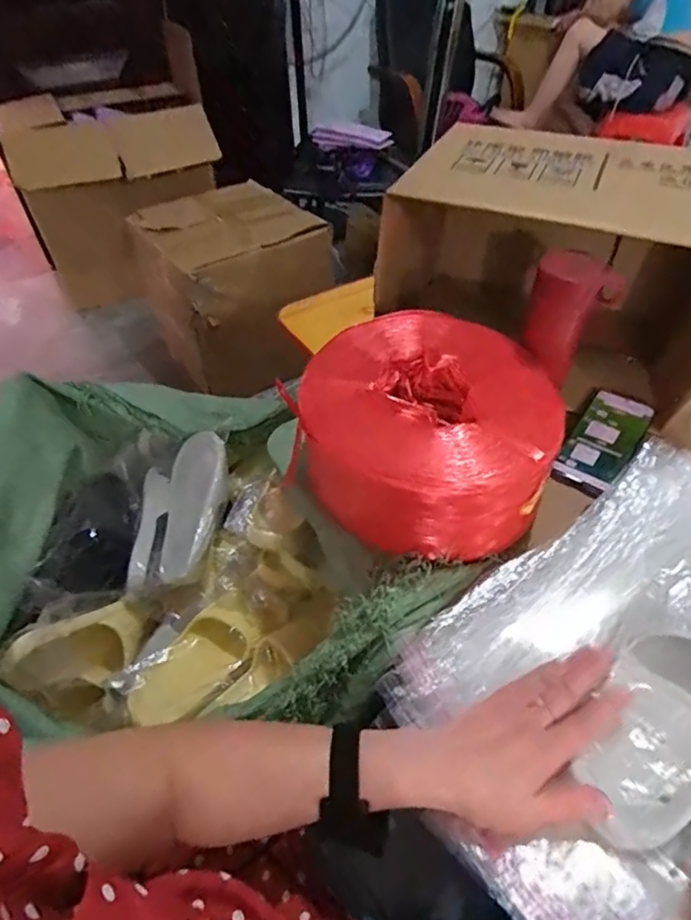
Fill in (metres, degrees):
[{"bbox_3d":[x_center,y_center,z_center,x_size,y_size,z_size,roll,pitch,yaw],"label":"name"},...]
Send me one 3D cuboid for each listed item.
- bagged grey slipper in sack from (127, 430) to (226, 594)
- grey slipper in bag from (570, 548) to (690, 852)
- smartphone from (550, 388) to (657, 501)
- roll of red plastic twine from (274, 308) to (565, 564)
[{"bbox_3d":[-0.262,0.079,0.853,0.126,0.092,0.261,-2,46,0],"label":"bagged grey slipper in sack"},{"bbox_3d":[0.281,0.163,0.423,0.113,0.056,0.284,32,69,28],"label":"grey slipper in bag"},{"bbox_3d":[0.321,-0.023,0.661,0.074,0.011,0.166,30,62,23],"label":"smartphone"},{"bbox_3d":[0.090,-0.041,0.606,0.276,0.118,0.263,17,49,18],"label":"roll of red plastic twine"}]

